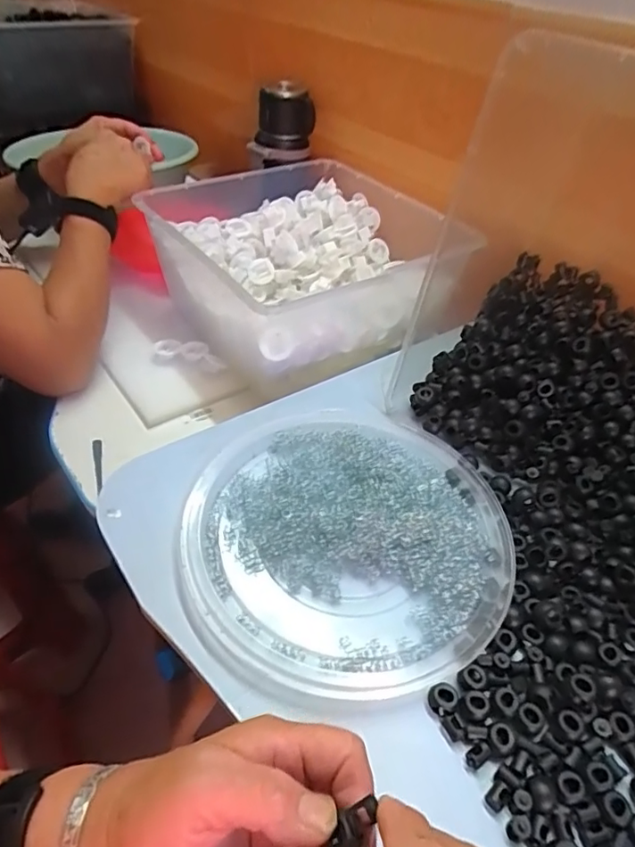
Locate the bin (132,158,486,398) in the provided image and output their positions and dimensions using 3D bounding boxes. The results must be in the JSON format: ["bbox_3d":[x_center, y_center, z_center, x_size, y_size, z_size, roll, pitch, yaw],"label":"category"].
[{"bbox_3d":[-0.019,-0.192,0.674,0.285,0.132,0.310,-25,50,-27],"label":"bin"}]

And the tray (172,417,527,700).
[{"bbox_3d":[0.023,0.074,0.399,0.234,0.018,0.225,2,43,-2],"label":"tray"}]

